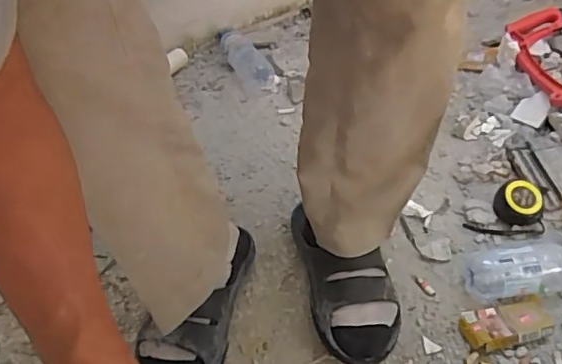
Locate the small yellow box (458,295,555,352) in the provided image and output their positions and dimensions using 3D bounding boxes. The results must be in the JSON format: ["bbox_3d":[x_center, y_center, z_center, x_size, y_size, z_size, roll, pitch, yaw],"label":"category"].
[{"bbox_3d":[0.297,0.185,0.760,0.116,0.024,0.070,-12,43,-6],"label":"small yellow box"}]

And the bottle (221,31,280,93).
[{"bbox_3d":[-0.076,-0.265,1.263,0.065,0.052,0.217,-22,45,-18],"label":"bottle"}]

